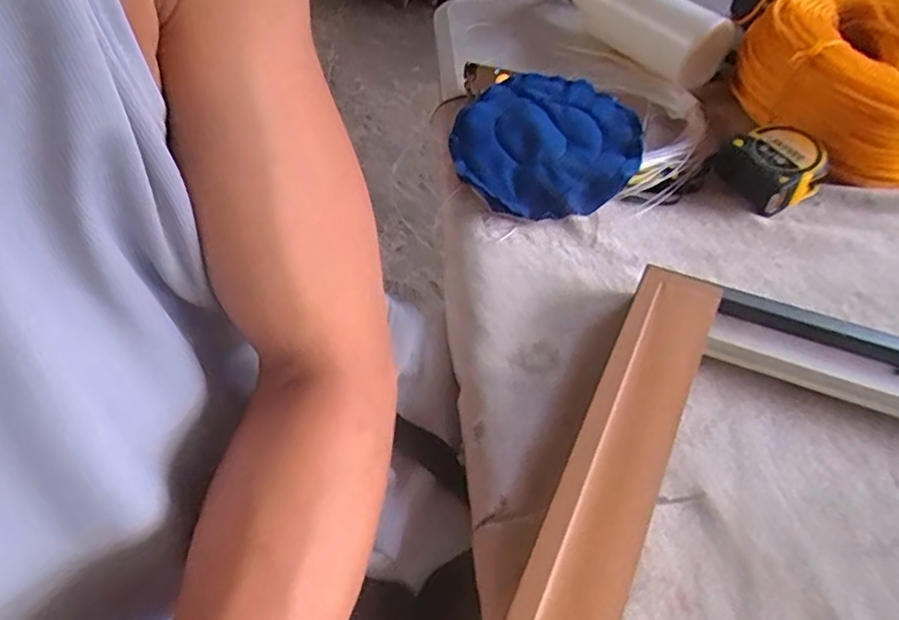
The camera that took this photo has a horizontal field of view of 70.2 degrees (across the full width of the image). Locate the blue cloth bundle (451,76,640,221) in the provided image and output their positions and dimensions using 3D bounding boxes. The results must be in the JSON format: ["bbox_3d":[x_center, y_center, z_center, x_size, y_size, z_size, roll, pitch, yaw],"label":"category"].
[{"bbox_3d":[0.078,-0.134,0.535,0.149,0.045,0.149,-1,49,2],"label":"blue cloth bundle"}]

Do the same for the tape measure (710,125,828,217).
[{"bbox_3d":[0.258,-0.112,0.510,0.062,0.045,0.068,-17,51,-12],"label":"tape measure"}]

